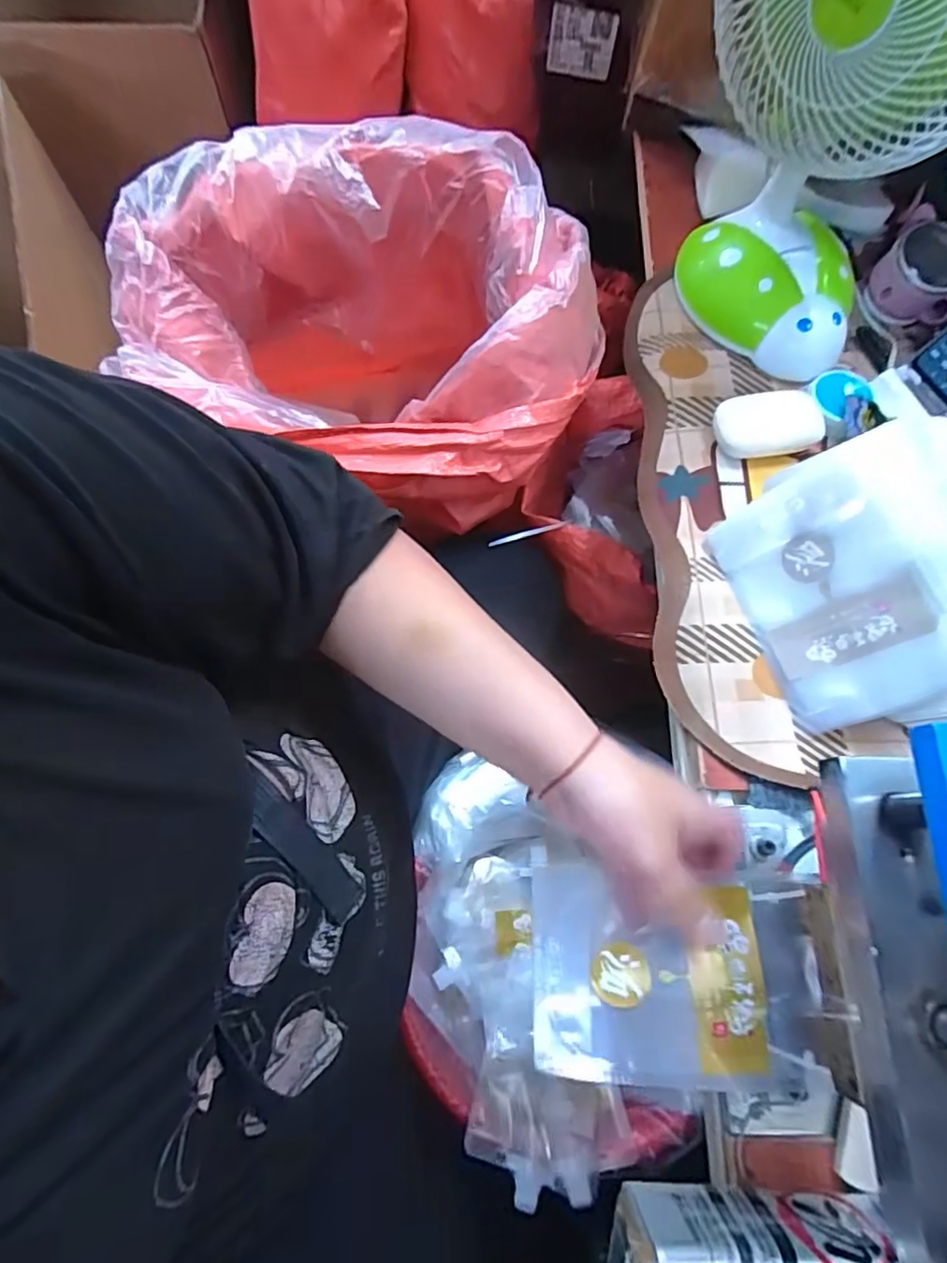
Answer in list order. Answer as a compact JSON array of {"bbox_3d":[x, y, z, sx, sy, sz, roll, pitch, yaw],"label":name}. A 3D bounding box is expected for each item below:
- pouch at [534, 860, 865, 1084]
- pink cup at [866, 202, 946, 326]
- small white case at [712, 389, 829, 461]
[{"bbox_3d":[0.120,0.206,0.360,0.165,0.025,0.110,2,72,-1],"label":"pouch"},{"bbox_3d":[0.434,-0.348,0.576,0.082,0.058,0.083,33,74,9],"label":"pink cup"},{"bbox_3d":[0.265,-0.185,0.533,0.093,0.026,0.054,-8,72,-4],"label":"small white case"}]

